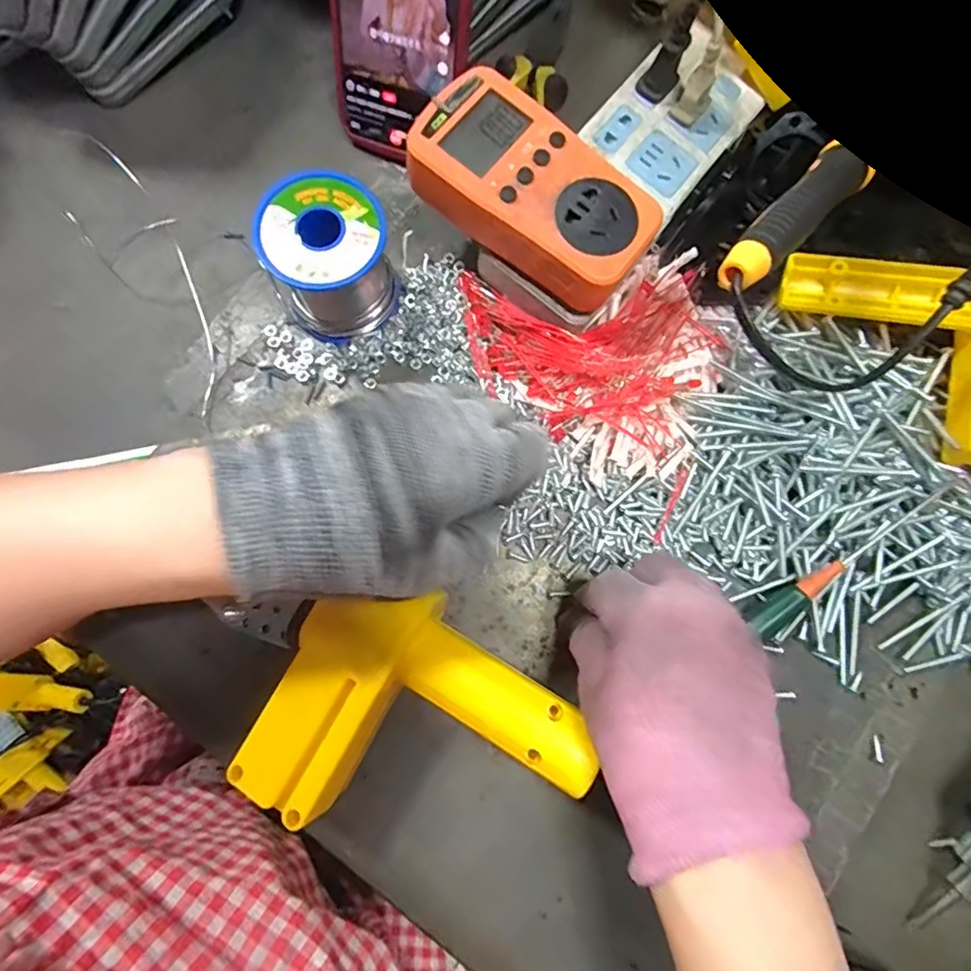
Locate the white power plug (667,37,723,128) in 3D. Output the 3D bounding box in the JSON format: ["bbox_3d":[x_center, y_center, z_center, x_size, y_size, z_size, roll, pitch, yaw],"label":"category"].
[{"bbox_3d":[0.124,-0.233,0.304,0.017,0.038,0.022,32,80,5],"label":"white power plug"}]

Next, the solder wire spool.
[{"bbox_3d":[-0.086,-0.124,0.300,0.063,0.065,0.063,0,79,-1],"label":"solder wire spool"}]

